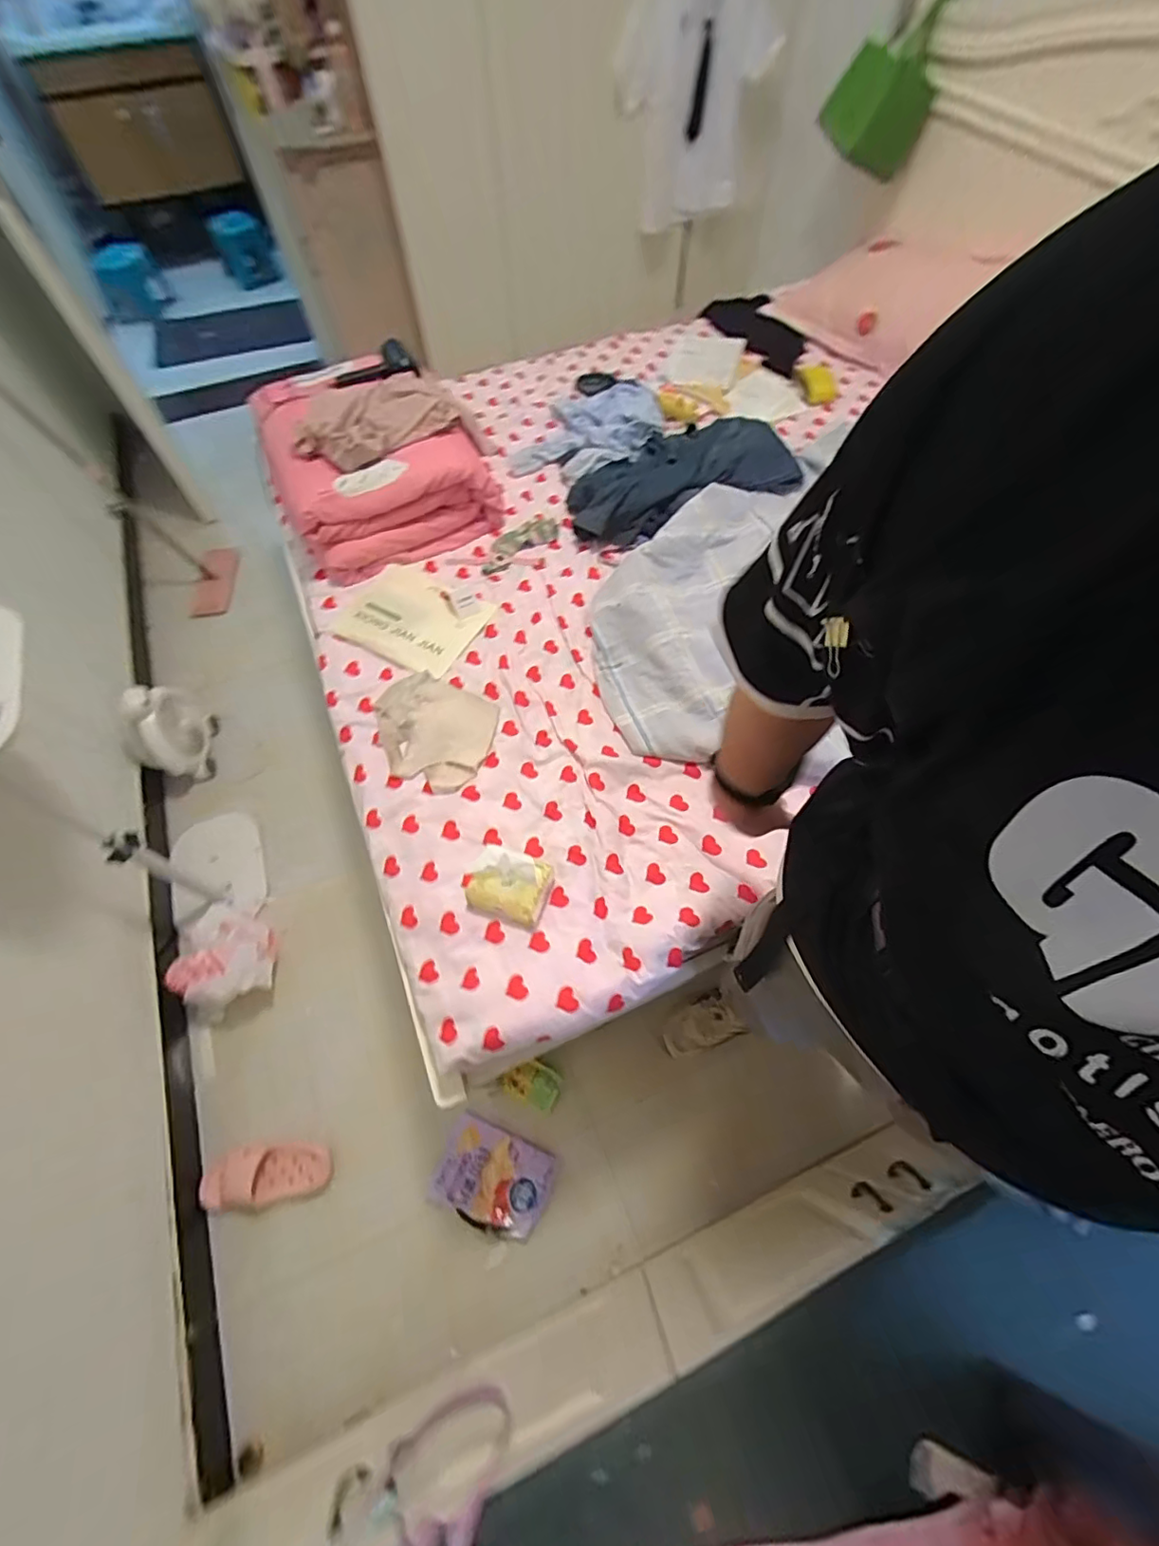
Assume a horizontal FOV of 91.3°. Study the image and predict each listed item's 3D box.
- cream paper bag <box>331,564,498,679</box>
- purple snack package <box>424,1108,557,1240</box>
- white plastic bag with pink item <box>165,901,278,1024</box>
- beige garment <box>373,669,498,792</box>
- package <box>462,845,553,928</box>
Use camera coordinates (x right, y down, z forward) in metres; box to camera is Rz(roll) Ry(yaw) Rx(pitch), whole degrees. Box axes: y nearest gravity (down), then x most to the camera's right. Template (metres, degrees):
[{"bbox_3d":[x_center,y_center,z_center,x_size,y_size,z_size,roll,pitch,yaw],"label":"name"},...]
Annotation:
[{"bbox_3d":[-0.368,-0.344,1.251,0.291,0.018,0.239,23,62,12],"label":"cream paper bag"},{"bbox_3d":[-0.173,0.826,1.157,0.233,0.043,0.172,20,65,10],"label":"purple snack package"},{"bbox_3d":[-0.841,0.403,1.325,0.204,0.135,0.270,-26,66,-12],"label":"white plastic bag with pink item"},{"bbox_3d":[-0.294,-0.088,1.107,0.253,0.015,0.225,20,65,10],"label":"beige garment"},{"bbox_3d":[-0.118,0.179,0.917,0.130,0.071,0.100,15,64,8],"label":"package"}]

